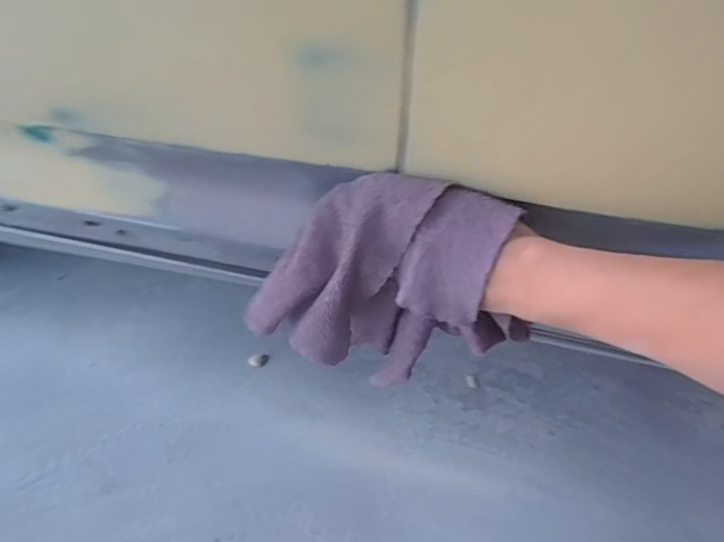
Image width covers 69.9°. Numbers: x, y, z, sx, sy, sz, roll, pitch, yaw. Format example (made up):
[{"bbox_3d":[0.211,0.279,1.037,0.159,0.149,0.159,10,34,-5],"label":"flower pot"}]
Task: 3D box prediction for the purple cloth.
[{"bbox_3d":[0.013,0.013,0.448,0.226,0.190,0.068,6,44,11],"label":"purple cloth"}]

